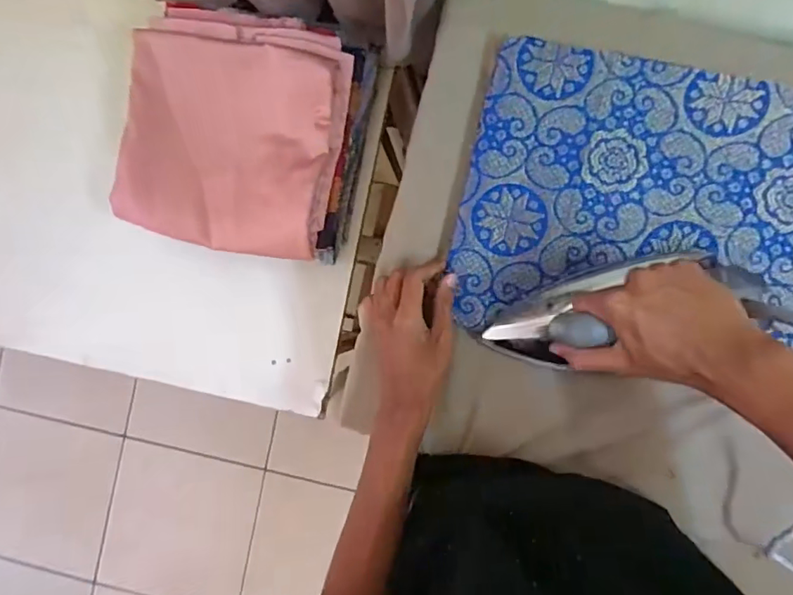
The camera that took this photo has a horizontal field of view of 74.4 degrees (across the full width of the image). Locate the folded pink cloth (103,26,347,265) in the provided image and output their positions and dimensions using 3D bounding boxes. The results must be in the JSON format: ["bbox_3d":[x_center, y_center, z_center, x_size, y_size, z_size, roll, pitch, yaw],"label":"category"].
[{"bbox_3d":[-0.184,-0.178,0.585,0.236,0.049,0.243,13,90,5],"label":"folded pink cloth"}]

